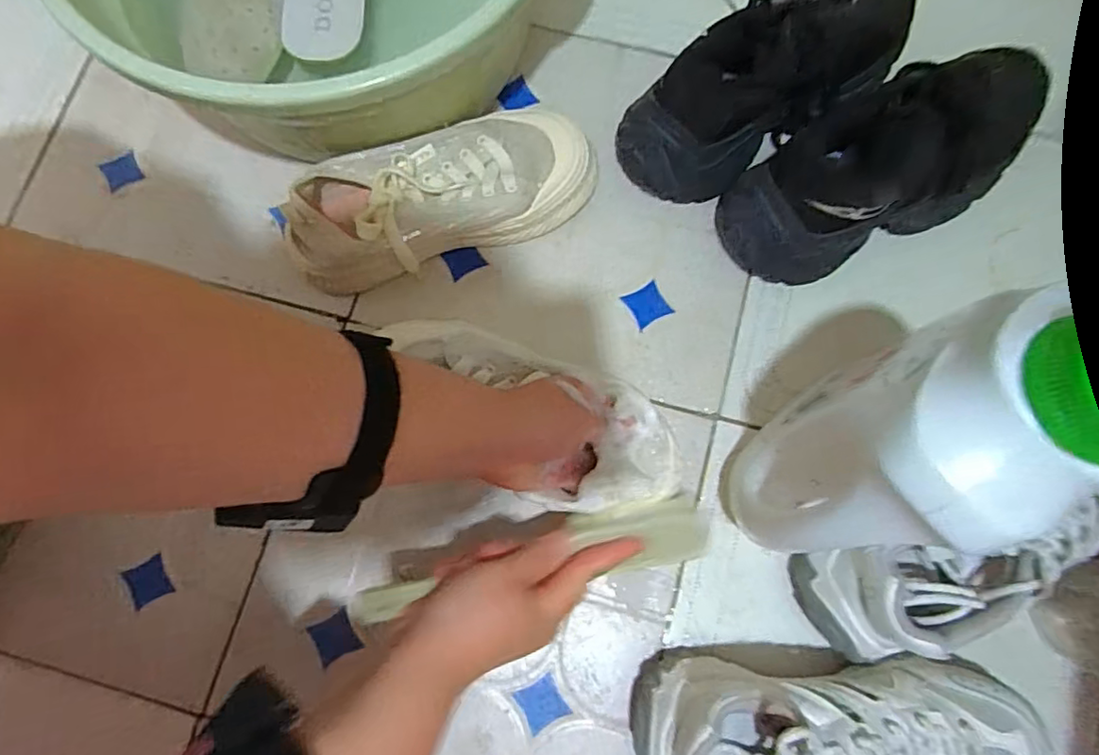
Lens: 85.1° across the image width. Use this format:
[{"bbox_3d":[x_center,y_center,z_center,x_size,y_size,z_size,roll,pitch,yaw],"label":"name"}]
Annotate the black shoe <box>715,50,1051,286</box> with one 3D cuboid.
[{"bbox_3d":[0.251,-0.156,0.433,0.259,0.115,0.089,-25,79,-3],"label":"black shoe"}]

